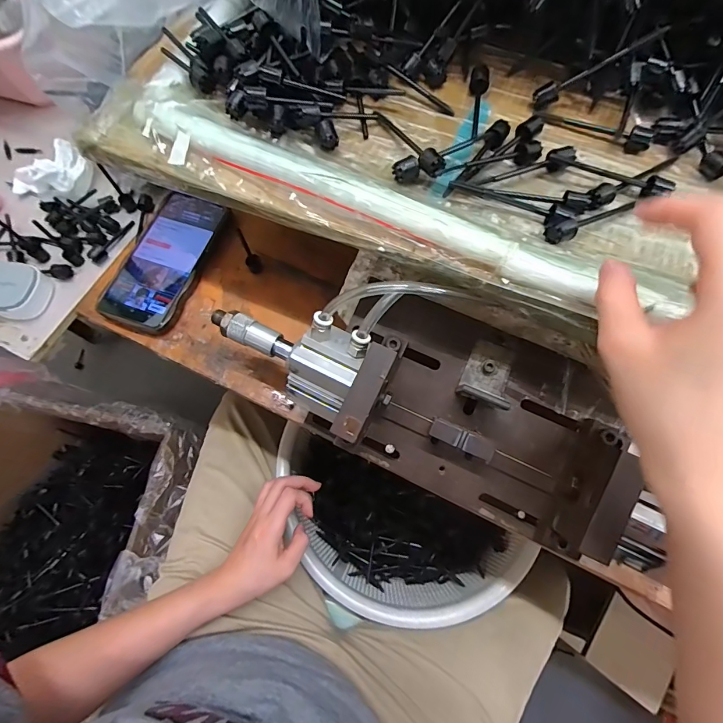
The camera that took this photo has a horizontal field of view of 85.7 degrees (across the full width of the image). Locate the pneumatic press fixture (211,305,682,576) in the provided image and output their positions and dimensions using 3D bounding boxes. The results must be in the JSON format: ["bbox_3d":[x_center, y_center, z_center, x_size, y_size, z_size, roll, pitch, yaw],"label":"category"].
[{"bbox_3d":[0.044,0.020,0.311,0.323,0.095,0.144,24,85,10],"label":"pneumatic press fixture"}]

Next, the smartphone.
[{"bbox_3d":[-0.209,-0.109,0.416,0.082,0.015,0.160,18,70,7],"label":"smartphone"}]

